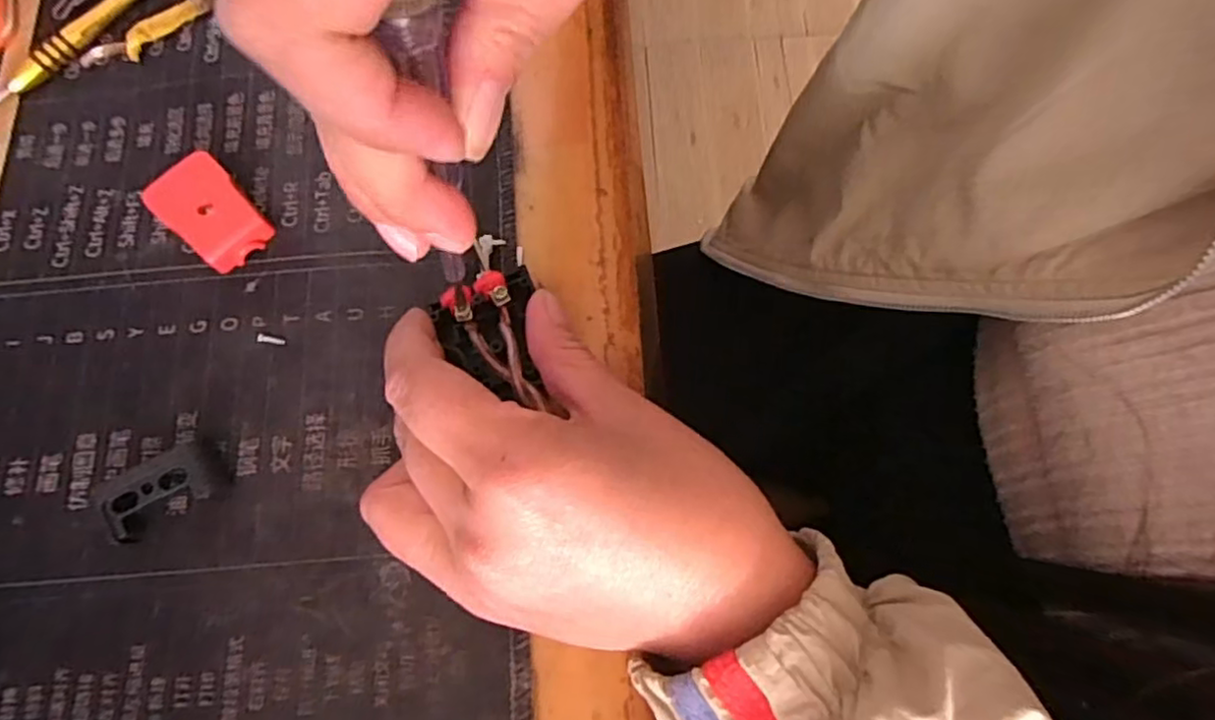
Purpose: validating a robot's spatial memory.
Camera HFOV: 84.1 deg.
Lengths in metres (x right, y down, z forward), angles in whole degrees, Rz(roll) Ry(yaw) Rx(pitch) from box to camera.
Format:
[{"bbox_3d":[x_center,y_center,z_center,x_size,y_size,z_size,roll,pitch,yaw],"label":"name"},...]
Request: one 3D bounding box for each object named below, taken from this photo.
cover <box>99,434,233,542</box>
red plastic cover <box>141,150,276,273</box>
[{"bbox_3d":[-0.146,0.042,0.224,0.038,0.013,0.020,-26,74,-6],"label":"cover"},{"bbox_3d":[-0.148,-0.055,0.253,0.028,0.016,0.040,-43,76,-11],"label":"red plastic cover"}]

